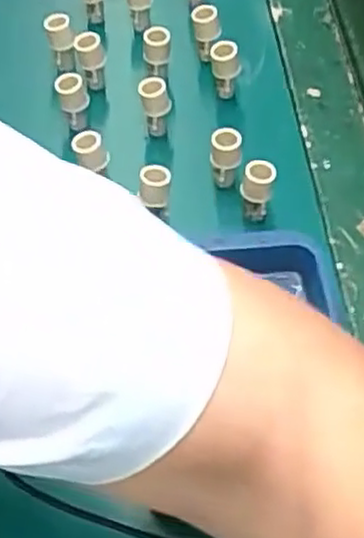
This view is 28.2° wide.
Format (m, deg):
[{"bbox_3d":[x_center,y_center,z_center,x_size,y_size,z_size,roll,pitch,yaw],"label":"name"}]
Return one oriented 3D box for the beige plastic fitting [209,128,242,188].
[{"bbox_3d":[0.028,-0.072,0.485,0.021,0.047,0.015,13,55,5],"label":"beige plastic fitting"}]

